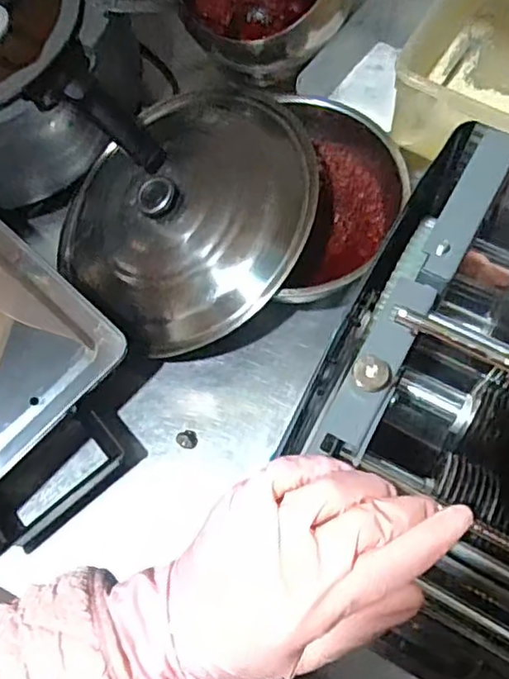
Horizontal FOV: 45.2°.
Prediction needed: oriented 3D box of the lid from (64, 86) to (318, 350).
[{"bbox_3d":[-0.070,-0.135,0.648,0.286,0.051,0.266,-7,70,21],"label":"lid"}]

